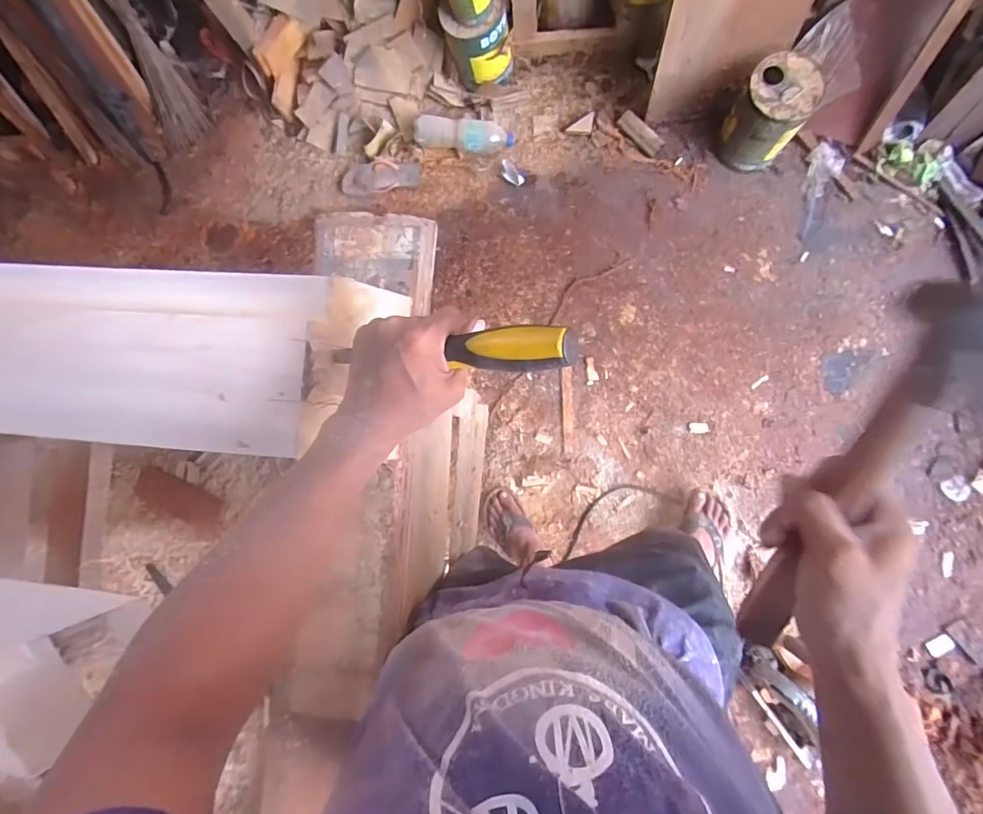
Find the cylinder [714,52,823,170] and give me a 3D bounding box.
[{"bbox_3d":[0.691,-0.729,1.202,0.162,0.232,0.173,-1,84,5],"label":"cylinder"}]

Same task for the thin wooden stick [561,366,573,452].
[{"bbox_3d":[0.203,0.005,1.267,0.028,0.014,0.228,-2,83,5],"label":"thin wooden stick"}]

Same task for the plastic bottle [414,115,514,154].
[{"bbox_3d":[-0.076,-0.764,1.349,0.275,0.092,0.078,-2,83,-16],"label":"plastic bottle"}]

